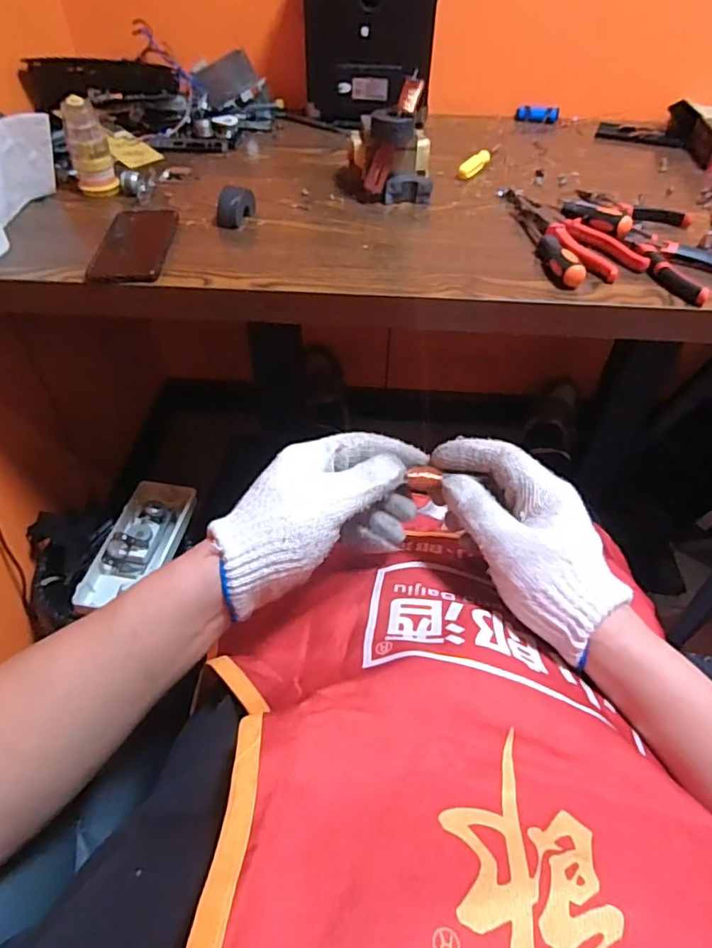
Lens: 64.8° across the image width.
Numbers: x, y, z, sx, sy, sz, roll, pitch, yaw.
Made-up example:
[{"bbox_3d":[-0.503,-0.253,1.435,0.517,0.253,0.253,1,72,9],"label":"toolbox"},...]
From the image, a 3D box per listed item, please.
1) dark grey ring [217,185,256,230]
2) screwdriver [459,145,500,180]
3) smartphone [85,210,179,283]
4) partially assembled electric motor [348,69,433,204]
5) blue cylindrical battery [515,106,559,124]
[{"bbox_3d":[-0.148,-0.334,0.692,0.032,0.035,0.065,10,47,7],"label":"dark grey ring"},{"bbox_3d":[0.189,-0.473,0.848,0.022,0.022,0.119,25,50,20],"label":"screwdriver"},{"bbox_3d":[-0.252,-0.268,0.646,0.077,0.006,0.172,-2,46,-4],"label":"smartphone"},{"bbox_3d":[0.046,-0.426,0.724,0.112,0.130,0.066,5,46,2],"label":"partially assembled electric motor"},{"bbox_3d":[0.327,-0.652,1.014,0.075,0.022,0.027,17,48,14],"label":"blue cylindrical battery"}]

